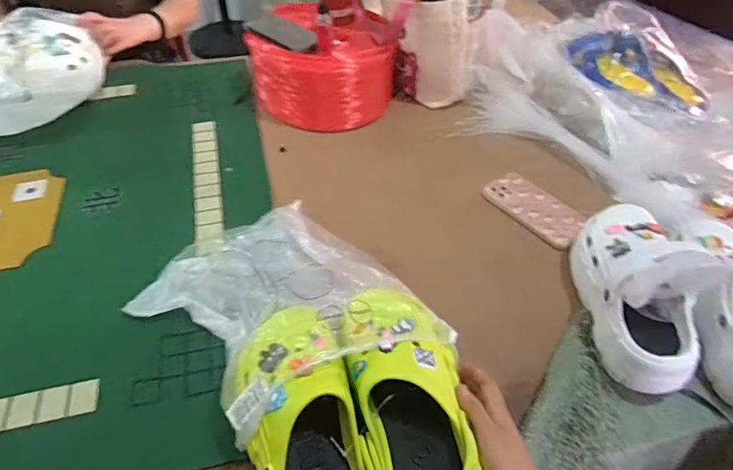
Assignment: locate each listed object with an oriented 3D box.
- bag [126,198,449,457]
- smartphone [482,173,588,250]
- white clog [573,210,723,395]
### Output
[{"bbox_3d":[-0.103,0.074,0.567,0.230,0.101,0.320,-30,55,-27],"label":"bag"},{"bbox_3d":[0.263,-0.045,0.766,0.082,0.014,0.157,-27,53,-25],"label":"smartphone"},{"bbox_3d":[0.337,0.050,0.597,0.099,0.122,0.244,3,47,0],"label":"white clog"}]

